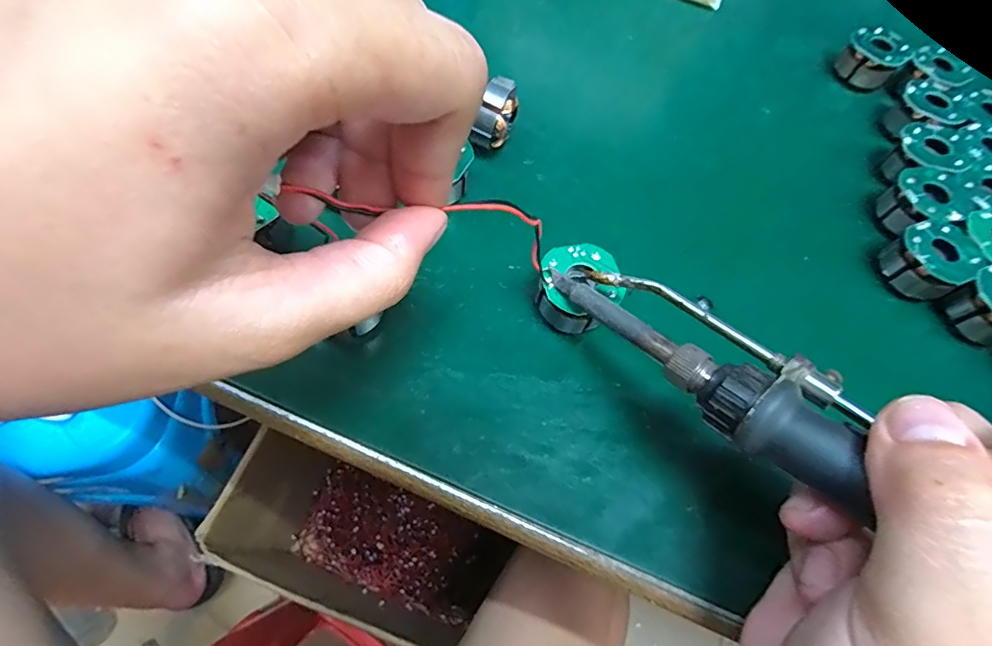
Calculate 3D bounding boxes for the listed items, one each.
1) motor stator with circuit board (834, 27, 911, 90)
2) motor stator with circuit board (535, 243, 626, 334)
[{"bbox_3d":[0.212,-0.150,0.282,0.025,0.023,0.030,-38,73,-21],"label":"motor stator with circuit board"},{"bbox_3d":[0.031,-0.013,0.193,0.033,0.022,0.030,2,64,-5],"label":"motor stator with circuit board"}]

